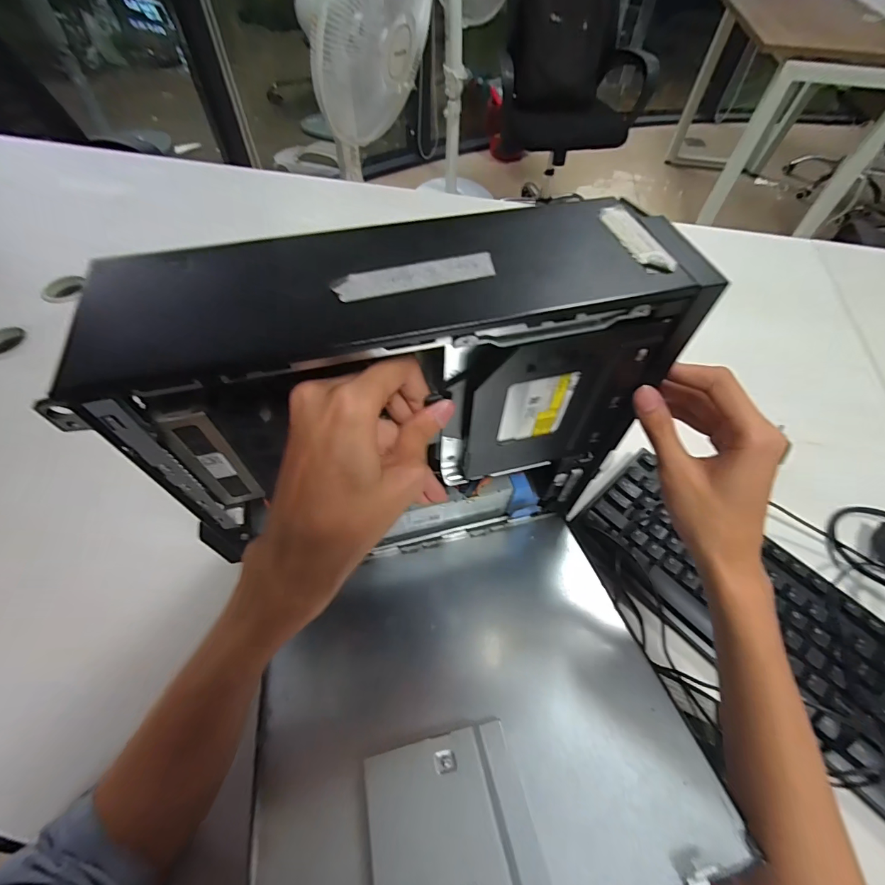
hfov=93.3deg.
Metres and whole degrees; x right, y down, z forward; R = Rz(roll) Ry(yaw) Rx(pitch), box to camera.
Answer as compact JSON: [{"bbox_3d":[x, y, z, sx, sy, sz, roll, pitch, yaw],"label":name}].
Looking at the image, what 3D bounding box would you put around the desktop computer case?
[{"bbox_3d":[-0.019,-0.009,0.322,0.301,0.274,0.084,-12,58,-8],"label":"desktop computer case"}]

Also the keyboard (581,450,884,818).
[{"bbox_3d":[0.330,0.187,0.360,0.138,0.025,0.439,-39,65,-23],"label":"keyboard"}]

